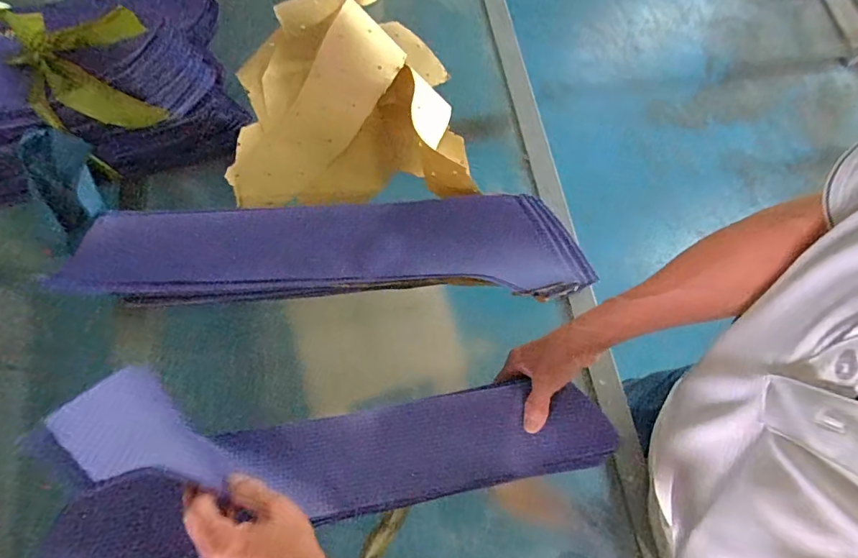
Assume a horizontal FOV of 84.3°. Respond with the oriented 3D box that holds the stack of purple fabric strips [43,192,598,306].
[{"bbox_3d":[-0.103,-0.040,0.587,0.615,0.040,0.131,0,70,-3],"label":"stack of purple fabric strips"}]

